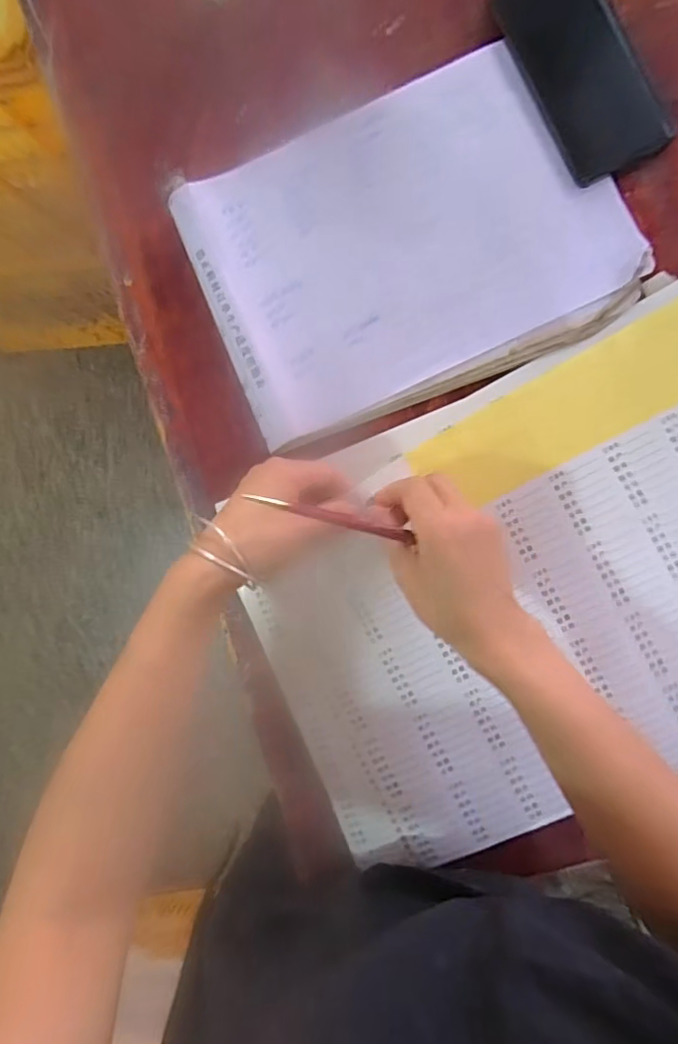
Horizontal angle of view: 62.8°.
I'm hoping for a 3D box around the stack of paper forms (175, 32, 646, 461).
[{"bbox_3d":[0.049,-0.207,0.423,0.302,0.035,0.216,-22,89,7],"label":"stack of paper forms"}]

